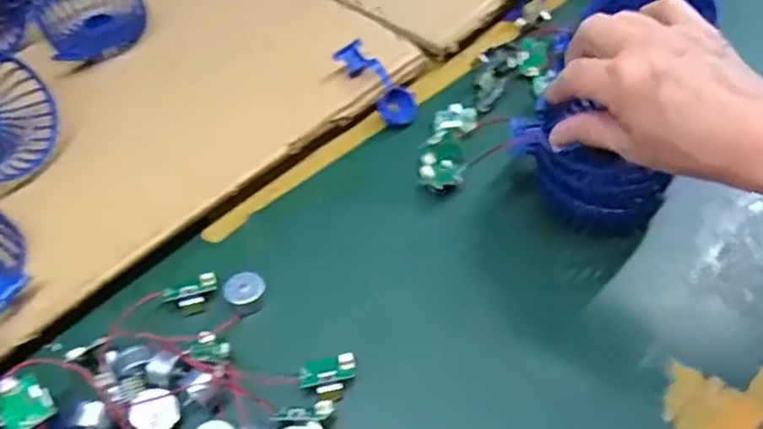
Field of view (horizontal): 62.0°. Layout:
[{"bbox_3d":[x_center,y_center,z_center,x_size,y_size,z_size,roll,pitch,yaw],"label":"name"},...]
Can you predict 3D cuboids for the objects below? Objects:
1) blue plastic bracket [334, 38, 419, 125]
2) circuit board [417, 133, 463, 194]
[{"bbox_3d":[-0.001,-0.102,0.485,0.028,0.023,0.075,-40,91,-25],"label":"blue plastic bracket"},{"bbox_3d":[0.041,-0.036,0.446,0.029,0.016,0.045,1,52,4],"label":"circuit board"}]

